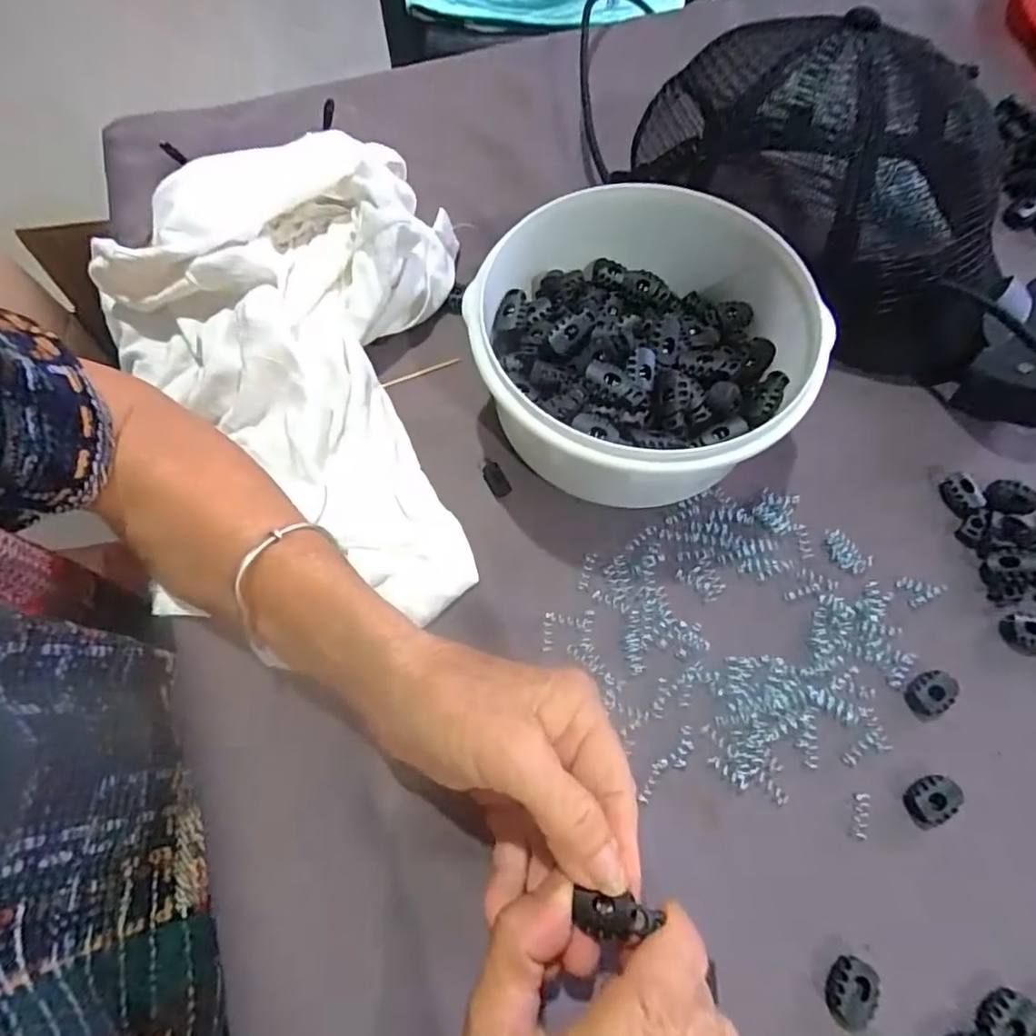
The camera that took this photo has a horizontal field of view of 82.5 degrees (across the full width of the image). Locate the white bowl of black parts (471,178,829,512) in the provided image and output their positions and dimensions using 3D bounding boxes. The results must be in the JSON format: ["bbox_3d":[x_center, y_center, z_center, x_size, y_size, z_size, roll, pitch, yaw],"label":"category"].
[{"bbox_3d":[0.063,-0.082,0.306,0.151,0.077,0.158,0,67,-1],"label":"white bowl of black parts"}]

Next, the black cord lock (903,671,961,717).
[{"bbox_3d":[0.193,0.081,0.274,0.025,0.007,0.017,-30,70,-13],"label":"black cord lock"}]

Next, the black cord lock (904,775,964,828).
[{"bbox_3d":[0.182,0.123,0.257,0.025,0.006,0.018,-18,68,-9],"label":"black cord lock"}]

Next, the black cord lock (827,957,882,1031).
[{"bbox_3d":[0.131,0.185,0.231,0.018,0.008,0.024,31,70,12],"label":"black cord lock"}]

